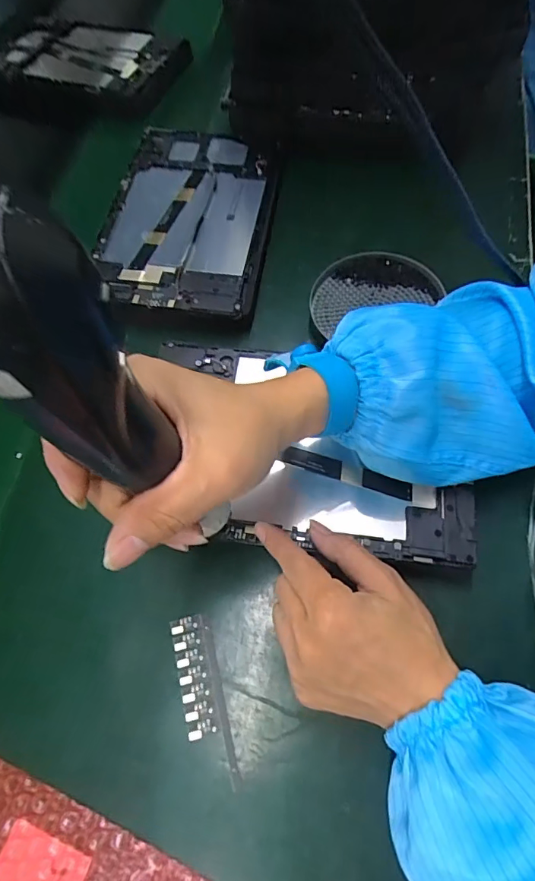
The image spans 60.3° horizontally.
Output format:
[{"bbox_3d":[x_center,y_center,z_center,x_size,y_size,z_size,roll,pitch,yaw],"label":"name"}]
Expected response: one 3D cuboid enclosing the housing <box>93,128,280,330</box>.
[{"bbox_3d":[-0.072,-0.214,0.441,0.153,0.017,0.226,7,65,9],"label":"housing"}]

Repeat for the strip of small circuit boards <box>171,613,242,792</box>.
[{"bbox_3d":[-0.041,0.159,0.286,0.024,0.004,0.095,-16,63,-2],"label":"strip of small circuit boards"}]

